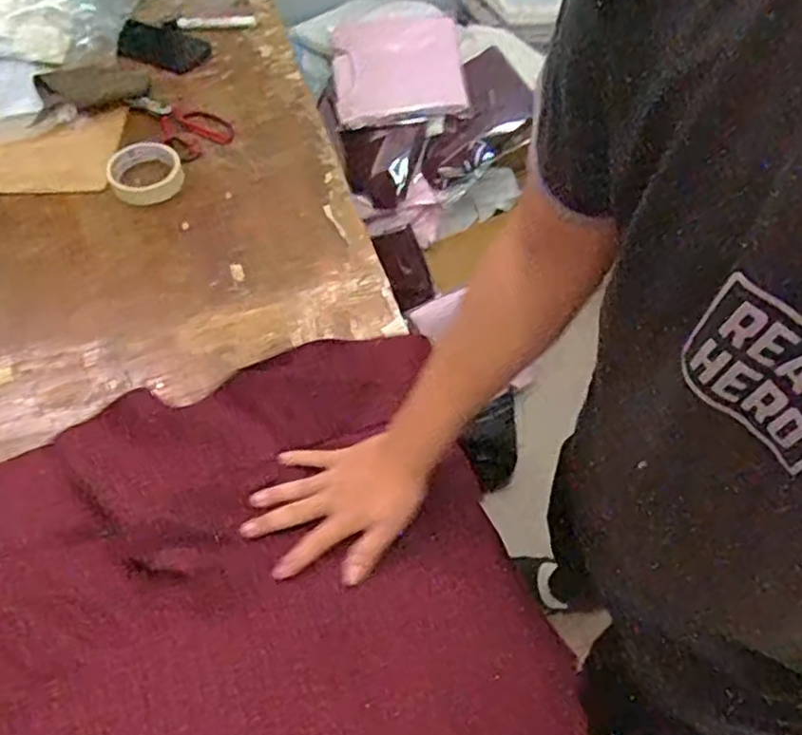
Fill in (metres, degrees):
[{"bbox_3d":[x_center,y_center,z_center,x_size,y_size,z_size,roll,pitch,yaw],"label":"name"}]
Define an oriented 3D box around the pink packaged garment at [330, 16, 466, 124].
[{"bbox_3d":[-0.004,-0.641,1.452,0.271,0.021,0.296,-2,72,-9],"label":"pink packaged garment"}]

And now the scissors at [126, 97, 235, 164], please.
[{"bbox_3d":[-0.300,-0.341,0.940,0.093,0.021,0.154,-35,65,-23],"label":"scissors"}]

